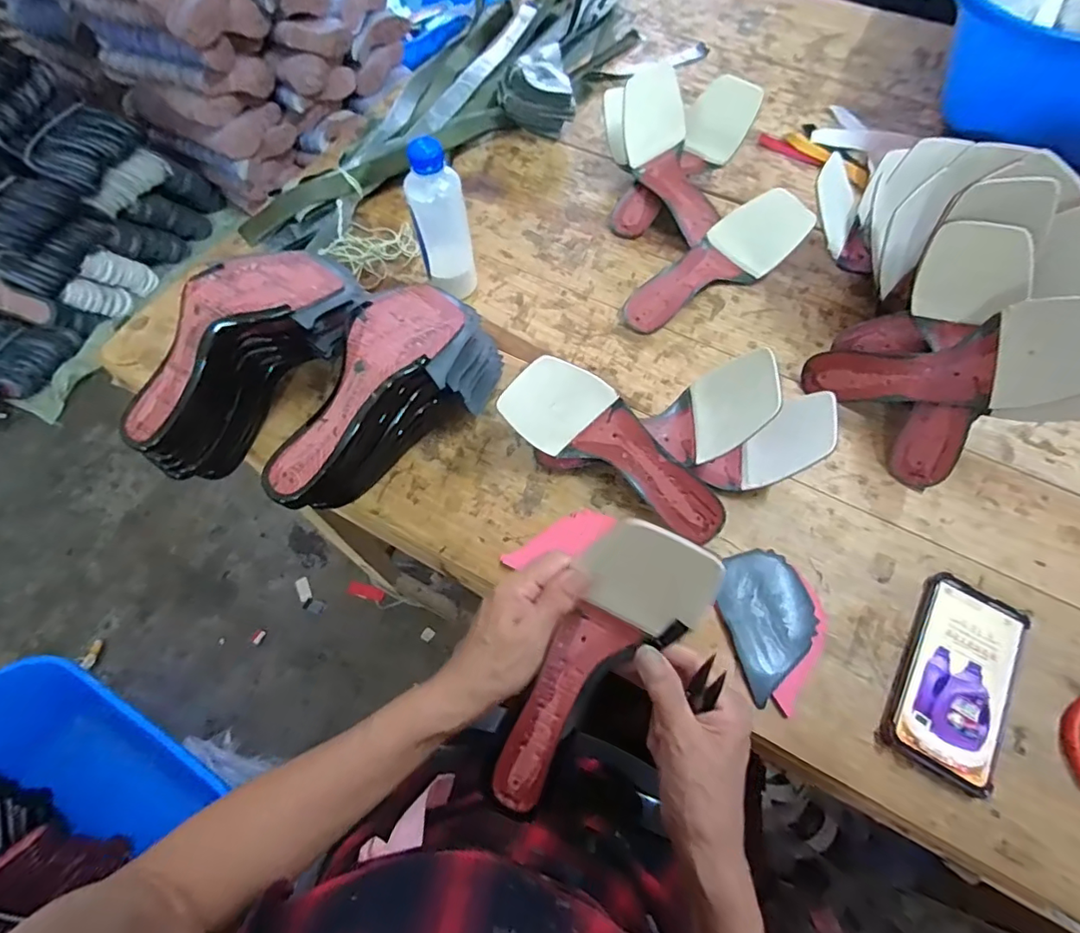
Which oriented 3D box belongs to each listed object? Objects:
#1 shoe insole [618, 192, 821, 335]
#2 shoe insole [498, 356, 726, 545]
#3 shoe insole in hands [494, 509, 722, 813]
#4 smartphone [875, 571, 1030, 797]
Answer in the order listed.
[{"bbox_3d":[0.200,-0.239,0.632,0.238,0.054,0.087,-34,68,-1],"label":"shoe insole"},{"bbox_3d":[0.076,-0.016,0.499,0.235,0.064,0.084,35,66,-6],"label":"shoe insole"},{"bbox_3d":[0.033,0.140,0.363,0.079,0.020,0.220,33,95,14],"label":"shoe insole in hands"},{"bbox_3d":[0.351,0.175,0.443,0.080,0.016,0.161,31,66,13],"label":"smartphone"}]

